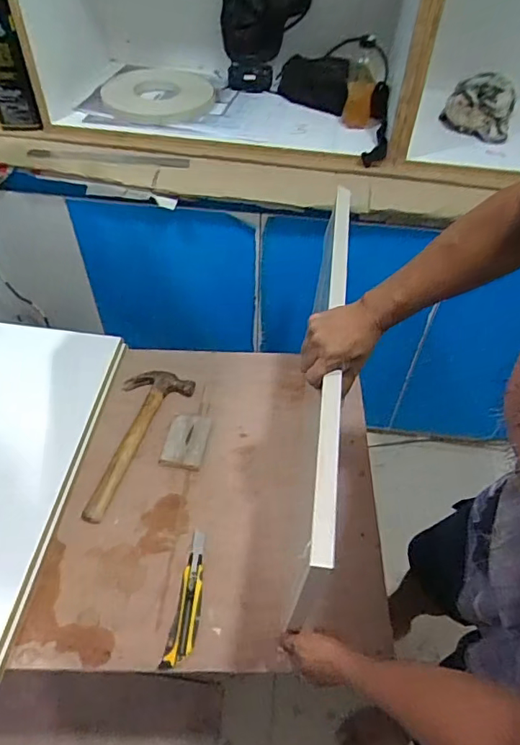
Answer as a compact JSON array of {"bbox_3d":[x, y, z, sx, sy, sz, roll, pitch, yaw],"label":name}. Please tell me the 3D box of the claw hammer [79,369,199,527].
[{"bbox_3d":[-0.253,0.121,0.982,0.125,0.025,0.326,18,51,12],"label":"claw hammer"}]

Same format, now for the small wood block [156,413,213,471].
[{"bbox_3d":[-0.140,0.126,0.983,0.075,0.018,0.117,8,50,4],"label":"small wood block"}]

